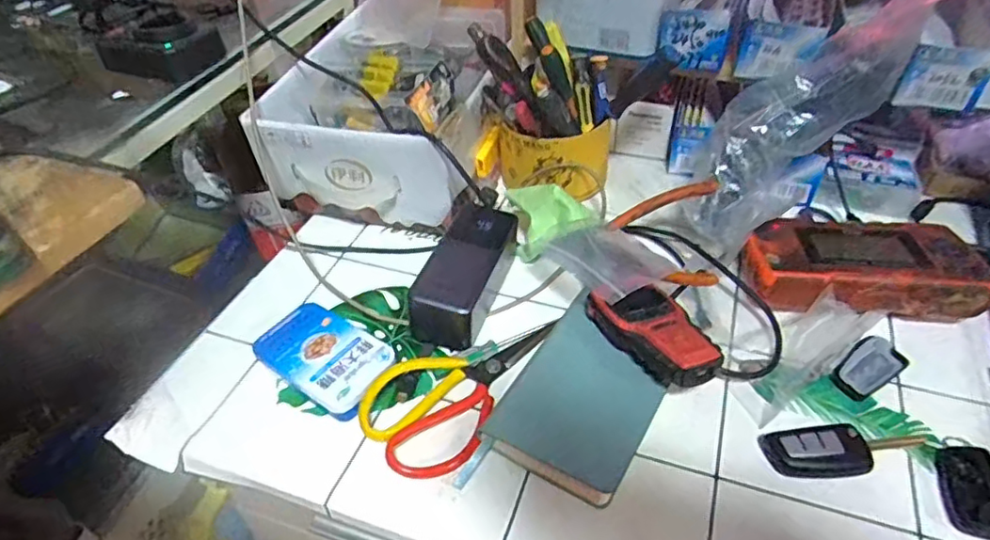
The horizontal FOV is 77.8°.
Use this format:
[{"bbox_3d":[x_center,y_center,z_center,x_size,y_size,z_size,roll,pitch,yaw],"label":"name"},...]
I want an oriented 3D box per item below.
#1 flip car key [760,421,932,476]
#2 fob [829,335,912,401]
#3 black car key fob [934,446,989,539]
[{"bbox_3d":[0.239,0.123,0.414,0.109,0.019,0.034,-1,43,3],"label":"flip car key"},{"bbox_3d":[0.284,0.075,0.469,0.063,0.017,0.034,-27,48,-23],"label":"fob"},{"bbox_3d":[0.308,0.140,0.396,0.036,0.011,0.064,9,45,12],"label":"black car key fob"}]

